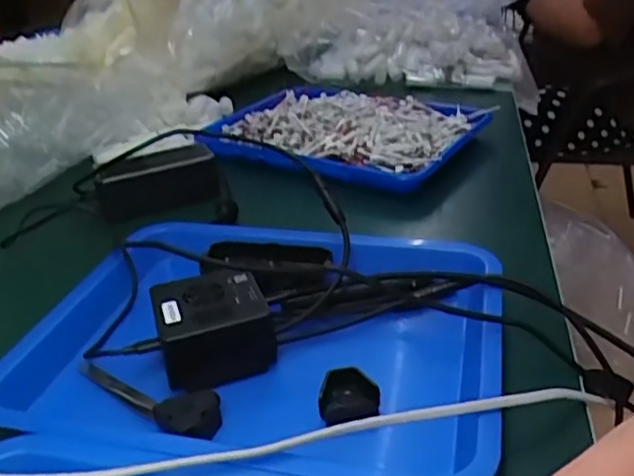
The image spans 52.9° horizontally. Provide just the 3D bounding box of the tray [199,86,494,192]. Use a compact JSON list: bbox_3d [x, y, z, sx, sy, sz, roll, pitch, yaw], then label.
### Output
[{"bbox_3d":[0.016,-0.143,0.788,0.309,0.053,0.232,14,33,27],"label":"tray"}]

